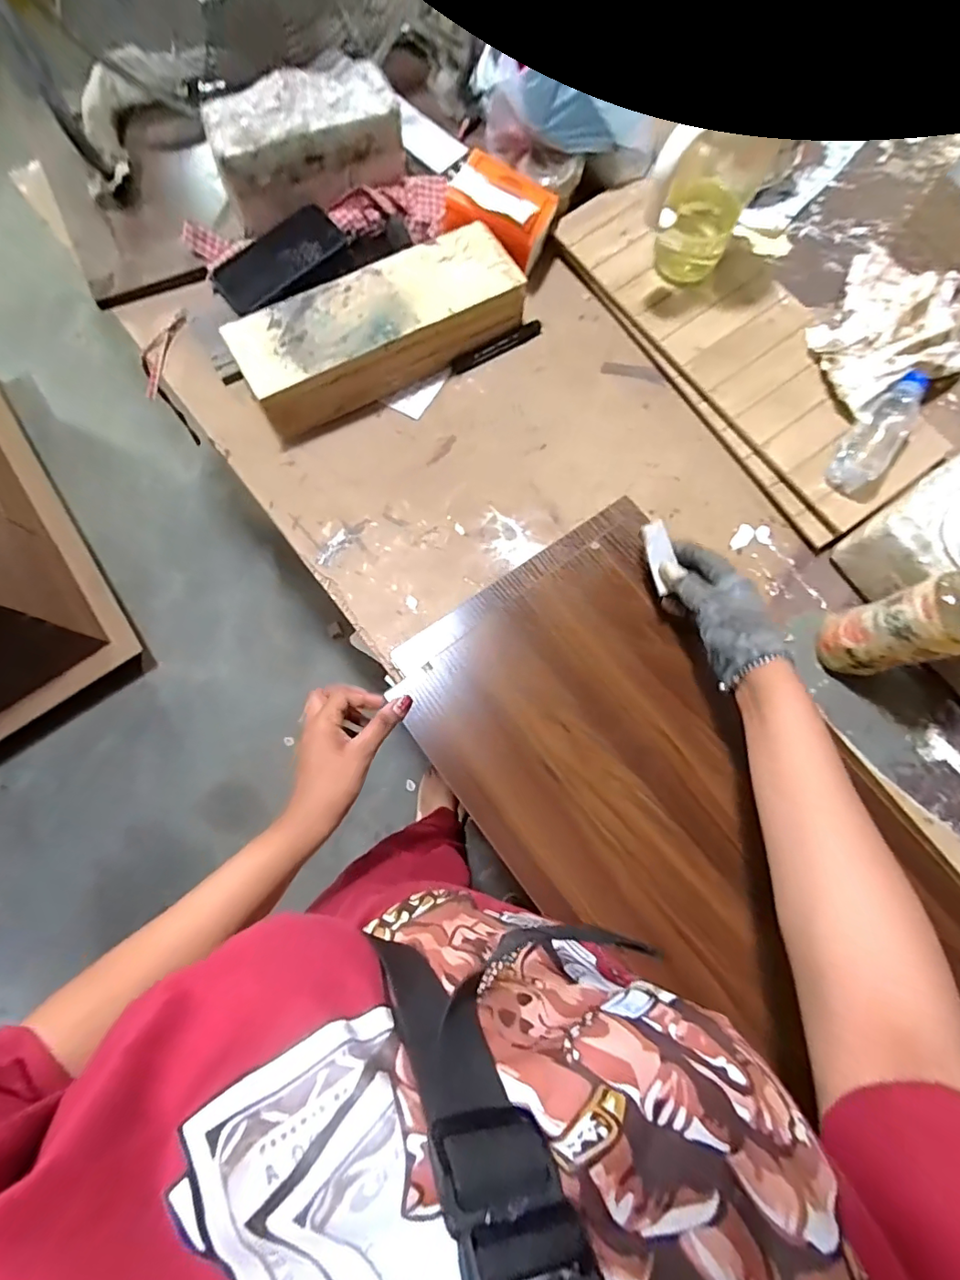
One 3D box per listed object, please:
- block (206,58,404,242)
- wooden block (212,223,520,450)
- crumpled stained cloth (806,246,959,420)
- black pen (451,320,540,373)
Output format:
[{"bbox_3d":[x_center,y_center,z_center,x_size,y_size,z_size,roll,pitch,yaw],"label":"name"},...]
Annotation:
[{"bbox_3d":[-0.212,-0.611,0.645,0.219,0.091,0.111,-20,77,-4],"label":"block"},{"bbox_3d":[-0.115,-0.367,0.615,0.333,0.079,0.115,-30,78,-6],"label":"wooden block"},{"bbox_3d":[0.494,-0.365,0.614,0.182,0.051,0.272,39,68,7],"label":"crumpled stained cloth"},{"bbox_3d":[0.023,-0.370,0.654,0.128,0.012,0.016,-33,78,-7],"label":"black pen"}]

